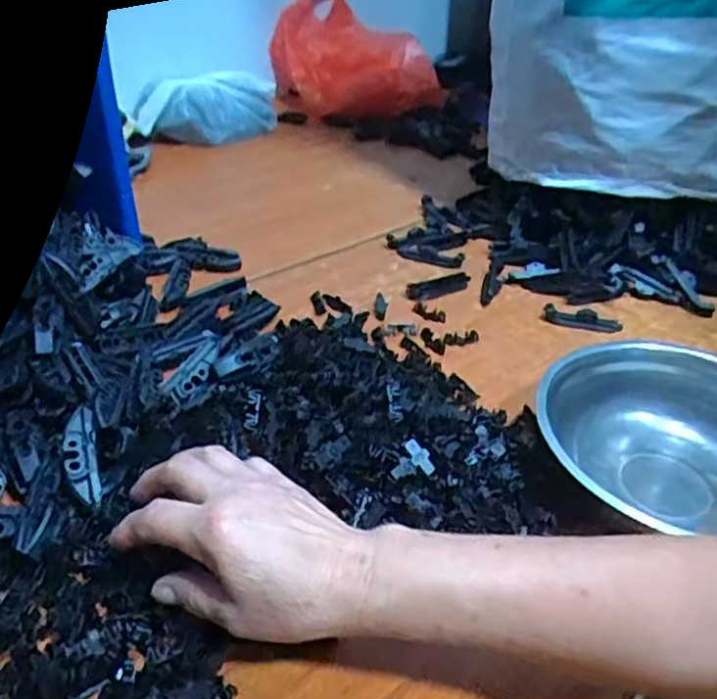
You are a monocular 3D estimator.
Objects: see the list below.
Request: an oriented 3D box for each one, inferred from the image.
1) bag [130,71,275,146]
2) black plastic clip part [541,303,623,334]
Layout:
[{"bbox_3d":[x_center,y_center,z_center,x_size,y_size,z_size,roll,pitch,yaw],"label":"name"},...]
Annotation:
[{"bbox_3d":[-0.229,-0.368,1.058,0.239,0.085,0.085,-24,43,-31],"label":"bag"},{"bbox_3d":[0.220,-0.031,0.683,0.074,0.009,0.026,15,38,18],"label":"black plastic clip part"}]

